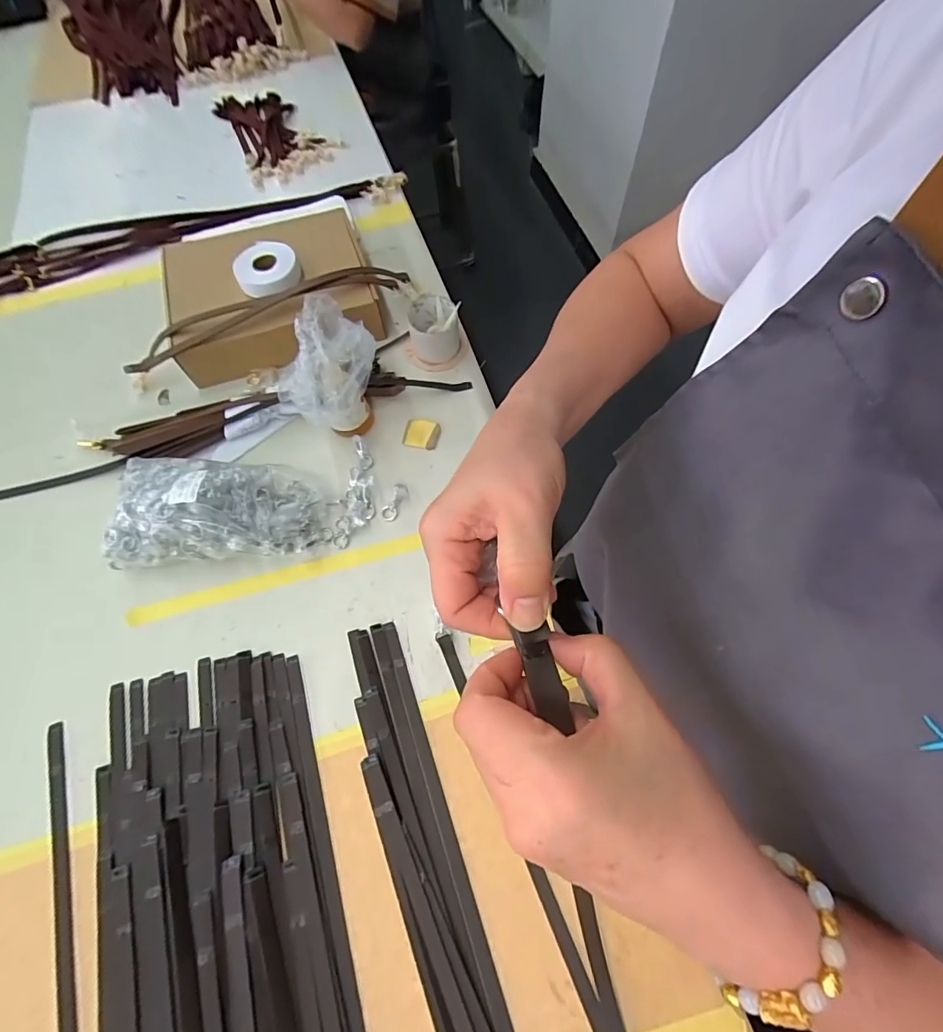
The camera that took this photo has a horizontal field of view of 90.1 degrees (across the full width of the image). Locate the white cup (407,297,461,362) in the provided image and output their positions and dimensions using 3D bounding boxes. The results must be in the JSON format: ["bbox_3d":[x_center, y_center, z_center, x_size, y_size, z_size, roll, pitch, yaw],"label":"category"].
[{"bbox_3d":[-0.059,-0.302,0.770,0.082,0.072,0.078,-5,65,-2],"label":"white cup"}]

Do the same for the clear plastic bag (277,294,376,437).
[{"bbox_3d":[-0.180,-0.184,0.657,0.089,0.191,0.144,22,67,10],"label":"clear plastic bag"}]

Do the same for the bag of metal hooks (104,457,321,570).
[{"bbox_3d":[-0.344,-0.009,0.630,0.263,0.099,0.144,2,65,1],"label":"bag of metal hooks"}]

